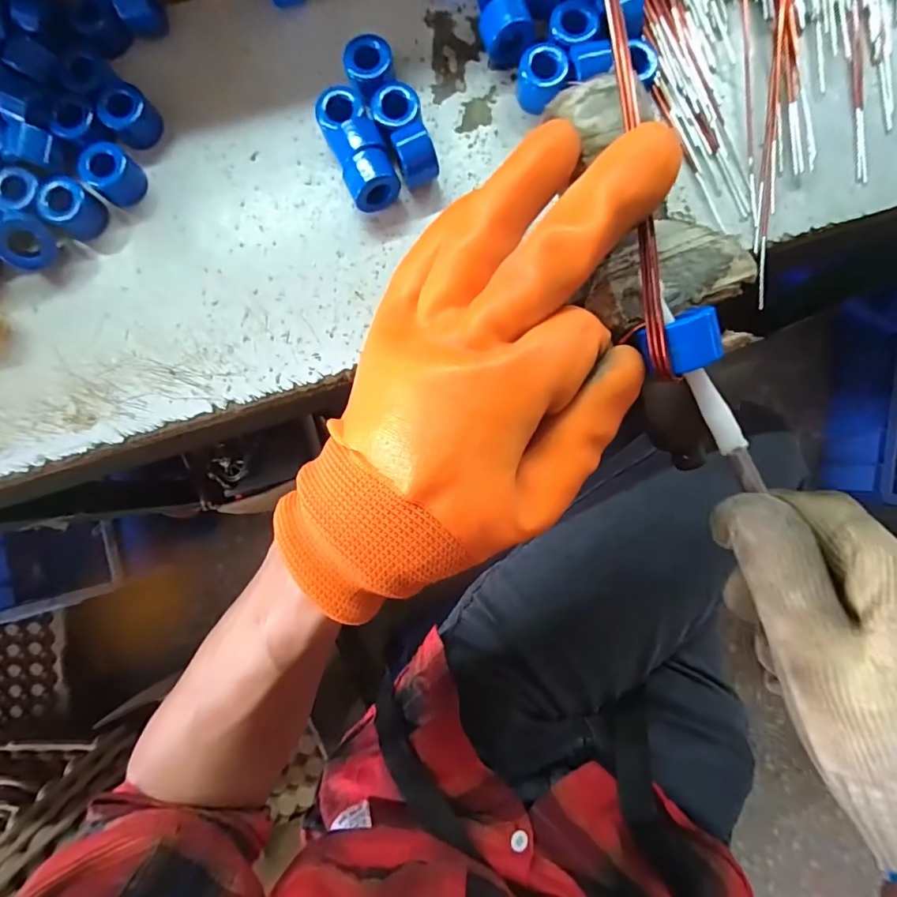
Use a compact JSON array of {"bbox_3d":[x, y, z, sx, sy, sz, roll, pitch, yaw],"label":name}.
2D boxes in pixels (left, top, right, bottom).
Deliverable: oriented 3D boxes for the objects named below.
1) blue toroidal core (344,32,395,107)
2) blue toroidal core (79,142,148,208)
[{"bbox_3d":[-0.045,-0.213,0.279,0.026,0.026,0.028,0,88,0],"label":"blue toroidal core"},{"bbox_3d":[-0.192,-0.157,0.278,0.028,0.020,0.028,0,88,0],"label":"blue toroidal core"}]

